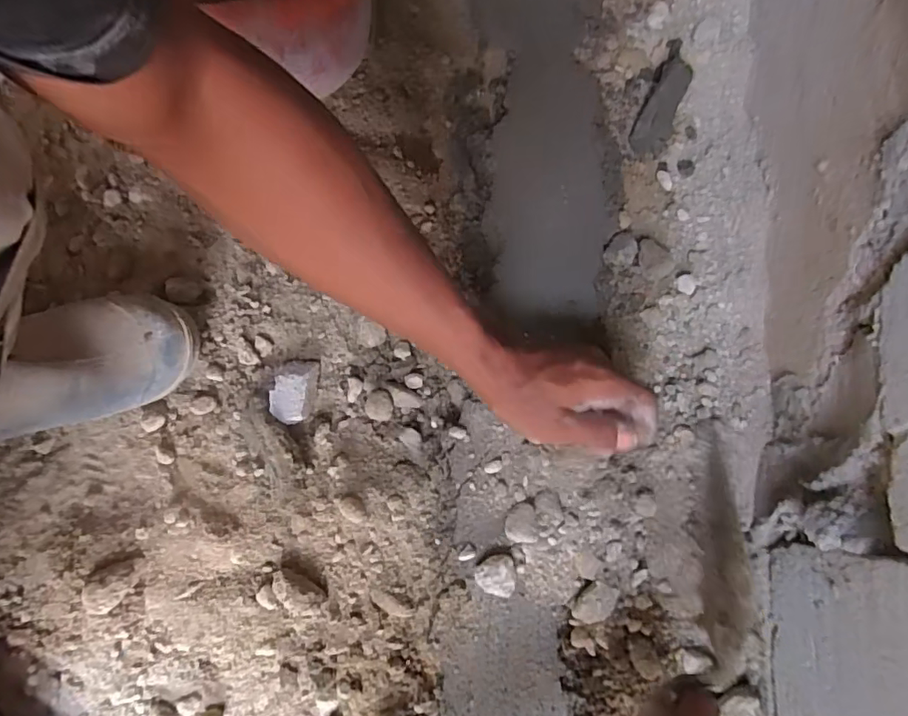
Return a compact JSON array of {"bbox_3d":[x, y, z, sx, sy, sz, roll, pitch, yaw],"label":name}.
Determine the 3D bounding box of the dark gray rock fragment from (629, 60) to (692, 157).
[{"bbox_3d":[0.199,-0.238,0.529,0.033,0.020,0.089,23,98,6],"label":"dark gray rock fragment"}]

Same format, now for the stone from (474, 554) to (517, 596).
[{"bbox_3d":[0.033,0.163,0.415,0.030,0.021,0.028,1,77,-2],"label":"stone"}]

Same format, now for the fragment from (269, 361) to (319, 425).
[{"bbox_3d":[-0.139,0.029,0.475,0.030,0.028,0.056,6,77,3],"label":"fragment"}]

